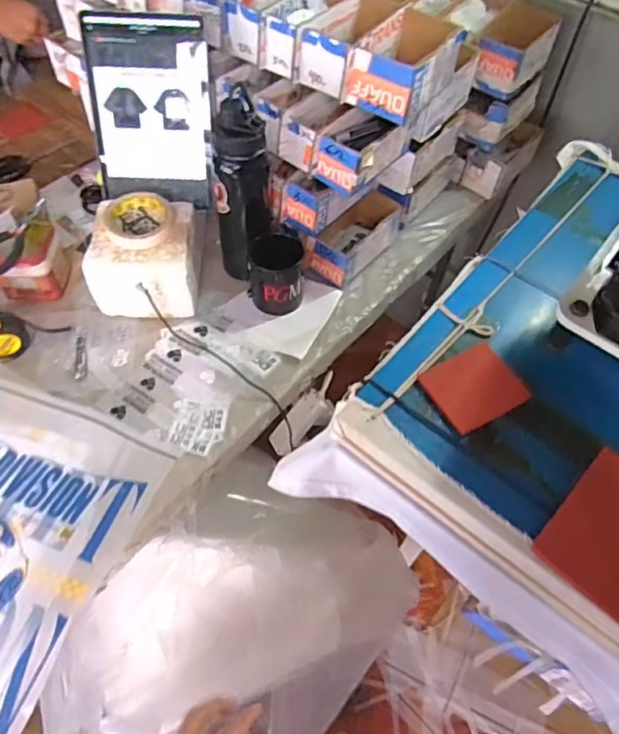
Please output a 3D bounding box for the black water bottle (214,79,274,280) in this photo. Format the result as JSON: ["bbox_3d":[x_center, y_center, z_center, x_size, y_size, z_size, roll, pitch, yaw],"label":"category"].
[{"bbox_3d":[-0.094,-0.233,0.764,0.080,0.268,0.077,2,55,-3],"label":"black water bottle"}]

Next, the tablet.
[{"bbox_3d":[-0.220,-0.352,0.759,0.160,0.234,0.013,0,31,-3],"label":"tablet"}]

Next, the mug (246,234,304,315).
[{"bbox_3d":[-0.049,-0.139,0.814,0.082,0.113,0.079,2,55,-3],"label":"mug"}]

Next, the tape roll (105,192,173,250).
[{"bbox_3d":[-0.240,-0.207,0.771,0.089,0.016,0.105,-12,57,-12],"label":"tape roll"}]

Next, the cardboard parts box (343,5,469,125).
[{"bbox_3d":[0.136,-0.416,0.742,0.098,0.073,0.193,30,58,15],"label":"cardboard parts box"}]

